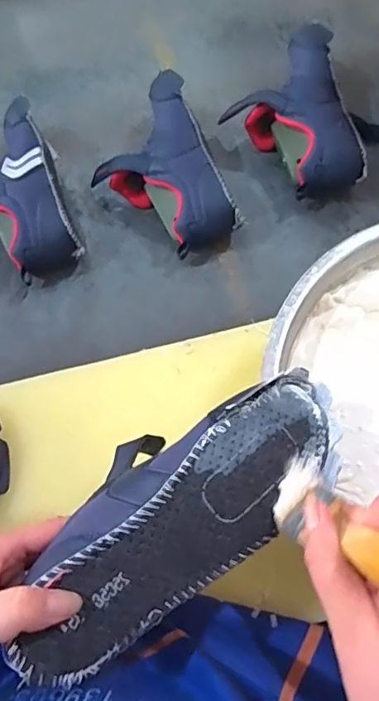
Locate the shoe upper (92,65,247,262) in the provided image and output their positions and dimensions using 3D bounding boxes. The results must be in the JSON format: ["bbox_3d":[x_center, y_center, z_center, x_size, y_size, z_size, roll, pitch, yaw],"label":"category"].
[{"bbox_3d":[-0.040,-0.220,0.614,0.140,0.079,0.235,-20,67,-6],"label":"shoe upper"}]

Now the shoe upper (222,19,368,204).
[{"bbox_3d":[0.127,-0.295,0.638,0.143,0.077,0.226,-8,66,-1],"label":"shoe upper"}]

